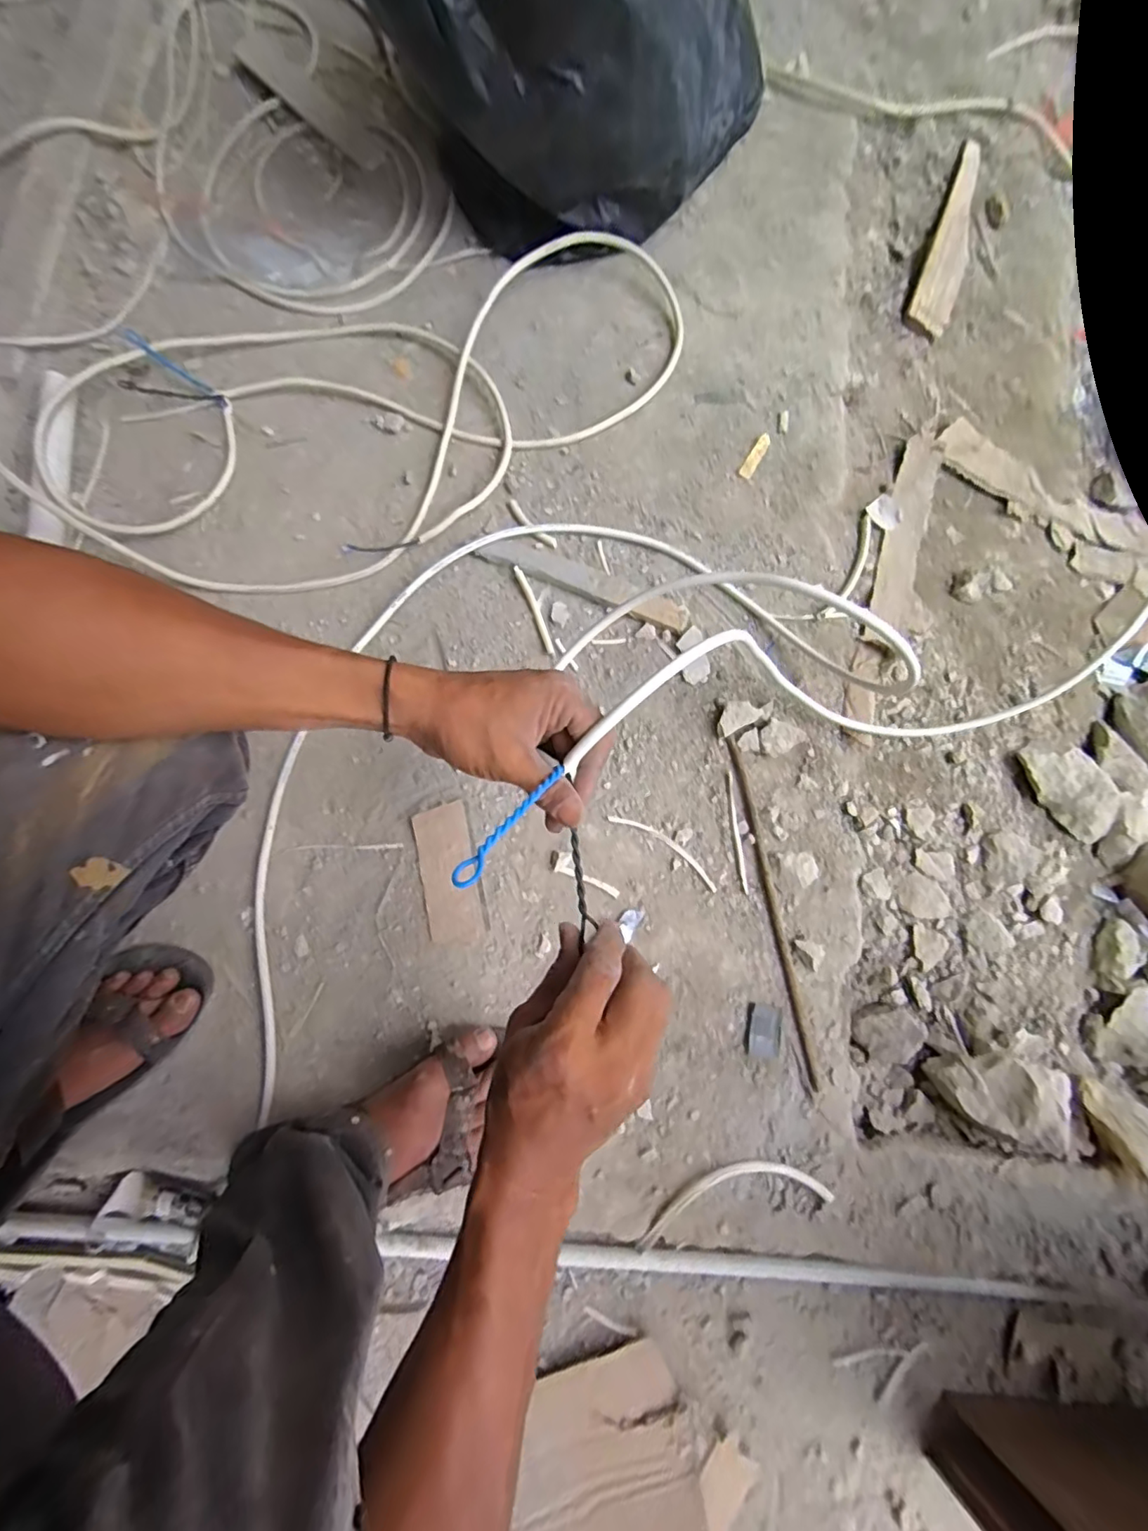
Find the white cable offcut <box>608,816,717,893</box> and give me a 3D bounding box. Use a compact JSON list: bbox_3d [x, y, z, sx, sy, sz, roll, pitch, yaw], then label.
[{"bbox_3d":[0.097,0.085,0.587,0.132,0.005,0.022,34,81,6],"label":"white cable offcut"}]

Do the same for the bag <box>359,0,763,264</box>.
[{"bbox_3d":[-0.004,-0.808,0.593,0.391,0.305,0.345,11,79,2],"label":"bag"}]

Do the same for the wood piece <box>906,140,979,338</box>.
[{"bbox_3d":[0.510,-0.711,0.743,0.055,0.019,0.320,22,80,4],"label":"wood piece"}]

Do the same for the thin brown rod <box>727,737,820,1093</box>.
[{"bbox_3d":[0.204,0.143,0.570,0.013,0.013,0.349,-11,79,-2],"label":"thin brown rod"}]

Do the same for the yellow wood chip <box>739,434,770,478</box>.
[{"bbox_3d":[0.217,-0.368,0.666,0.014,0.006,0.061,31,80,6],"label":"yellow wood chip"}]

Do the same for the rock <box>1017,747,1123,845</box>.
[{"bbox_3d":[0.535,0.026,0.597,0.061,0.028,0.121,-33,81,-7],"label":"rock"}]

